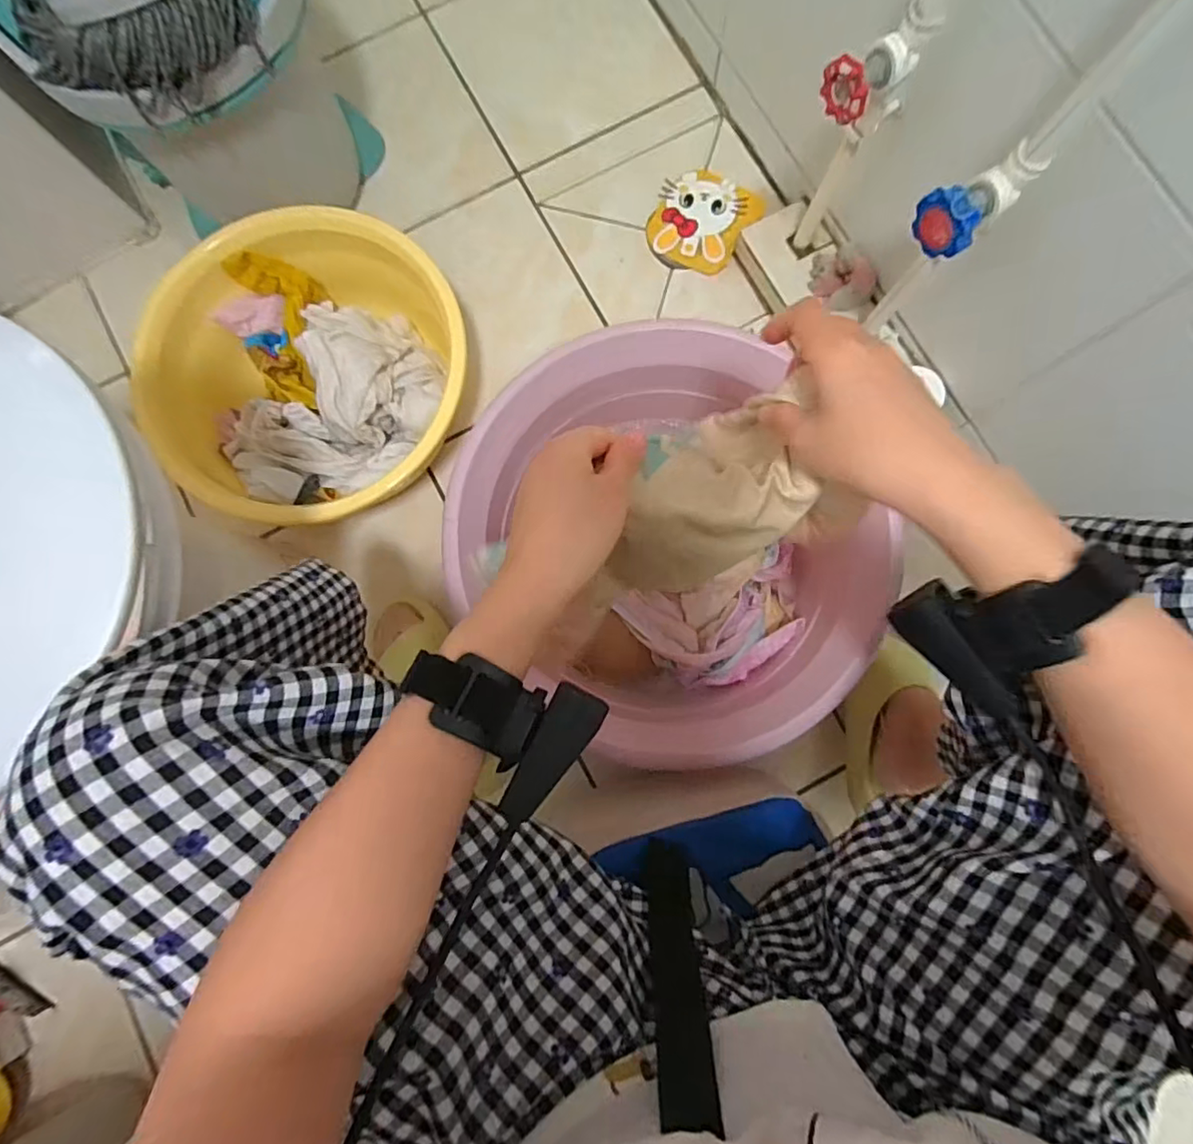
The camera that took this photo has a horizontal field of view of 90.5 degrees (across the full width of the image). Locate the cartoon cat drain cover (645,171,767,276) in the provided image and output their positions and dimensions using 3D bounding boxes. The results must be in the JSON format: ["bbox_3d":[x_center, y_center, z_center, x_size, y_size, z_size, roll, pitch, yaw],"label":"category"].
[{"bbox_3d":[0.146,-0.499,0.840,0.137,0.015,0.147,33,86,5],"label":"cartoon cat drain cover"}]

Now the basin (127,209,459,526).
[{"bbox_3d":[-0.334,-0.241,0.721,0.355,0.125,0.315,-19,84,0],"label":"basin"}]

